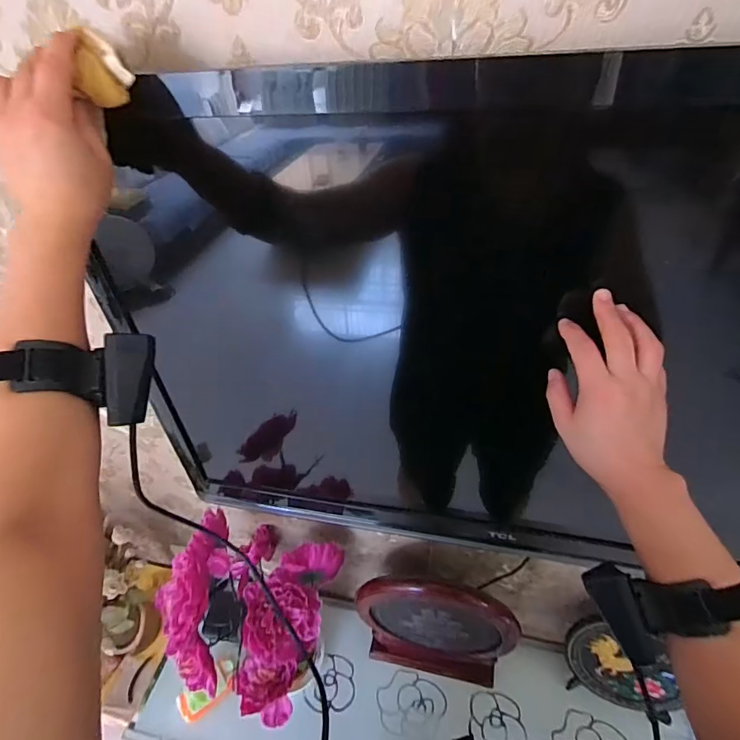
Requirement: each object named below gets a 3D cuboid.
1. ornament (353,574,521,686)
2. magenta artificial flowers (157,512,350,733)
[{"bbox_3d":[0.122,0.493,0.864,0.273,0.298,0.054,6,42,12],"label":"ornament"},{"bbox_3d":[-0.191,0.353,0.754,0.208,0.279,0.278,9,42,16],"label":"magenta artificial flowers"}]

